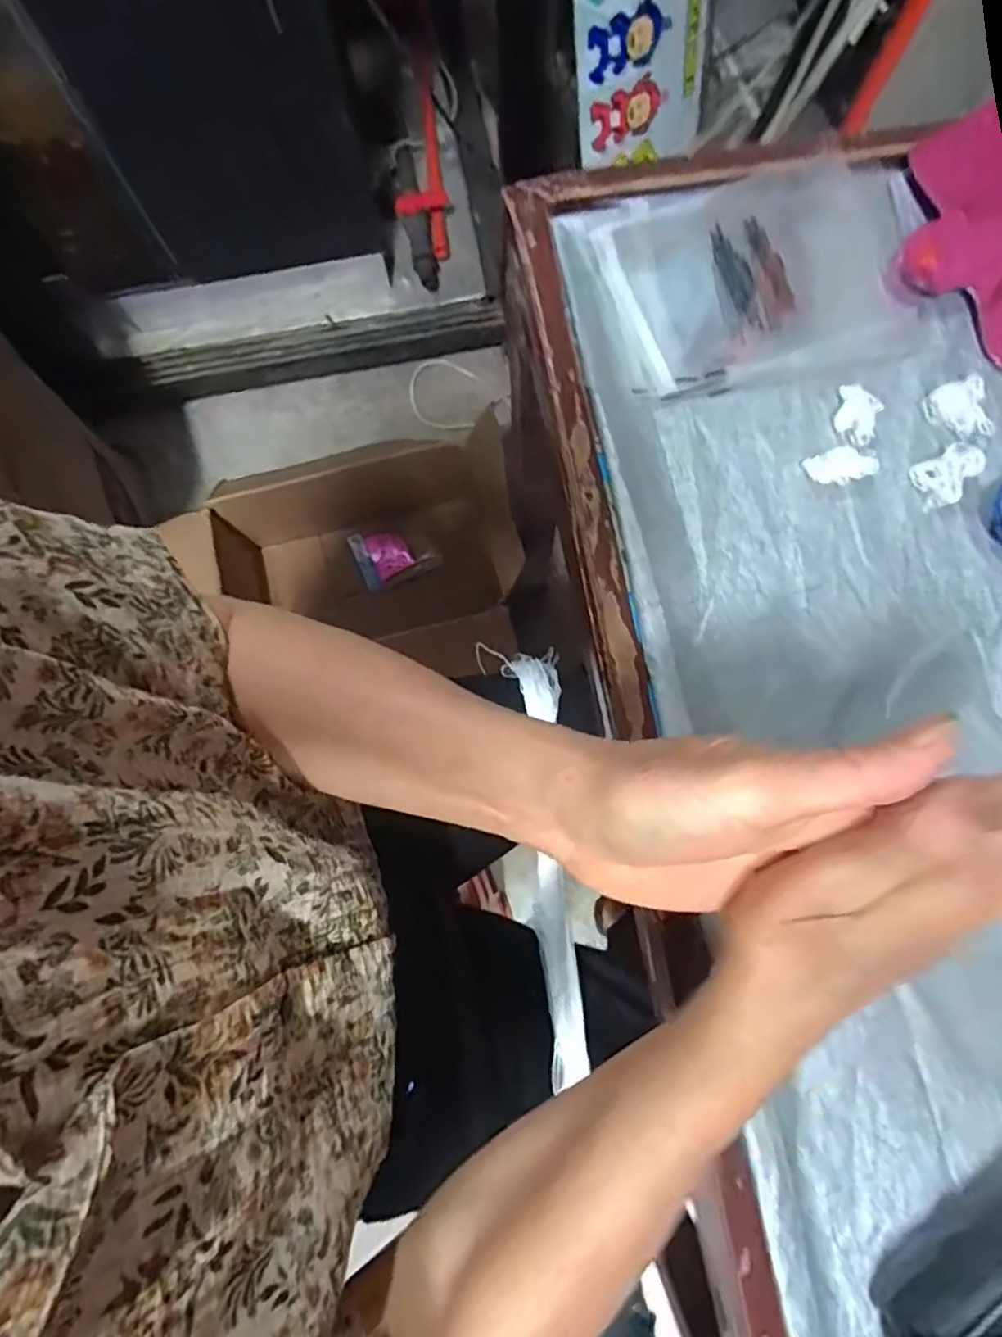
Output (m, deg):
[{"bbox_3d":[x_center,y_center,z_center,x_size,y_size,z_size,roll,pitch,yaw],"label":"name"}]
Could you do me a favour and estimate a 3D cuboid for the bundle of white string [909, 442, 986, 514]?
[{"bbox_3d":[0.268,-0.116,0.371,0.031,0.019,0.030,-31,81,-7],"label":"bundle of white string"}]

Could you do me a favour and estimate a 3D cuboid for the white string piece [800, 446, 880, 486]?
[{"bbox_3d":[0.208,-0.123,0.377,0.041,0.008,0.020,-12,79,-4],"label":"white string piece"}]

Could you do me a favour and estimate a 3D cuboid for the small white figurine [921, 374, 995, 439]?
[{"bbox_3d":[0.284,-0.159,0.384,0.033,0.016,0.037,-18,80,-5],"label":"small white figurine"}]

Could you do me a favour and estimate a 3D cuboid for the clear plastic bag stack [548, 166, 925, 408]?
[{"bbox_3d":[0.171,-0.258,0.410,0.229,0.009,0.150,-12,79,-4],"label":"clear plastic bag stack"}]

